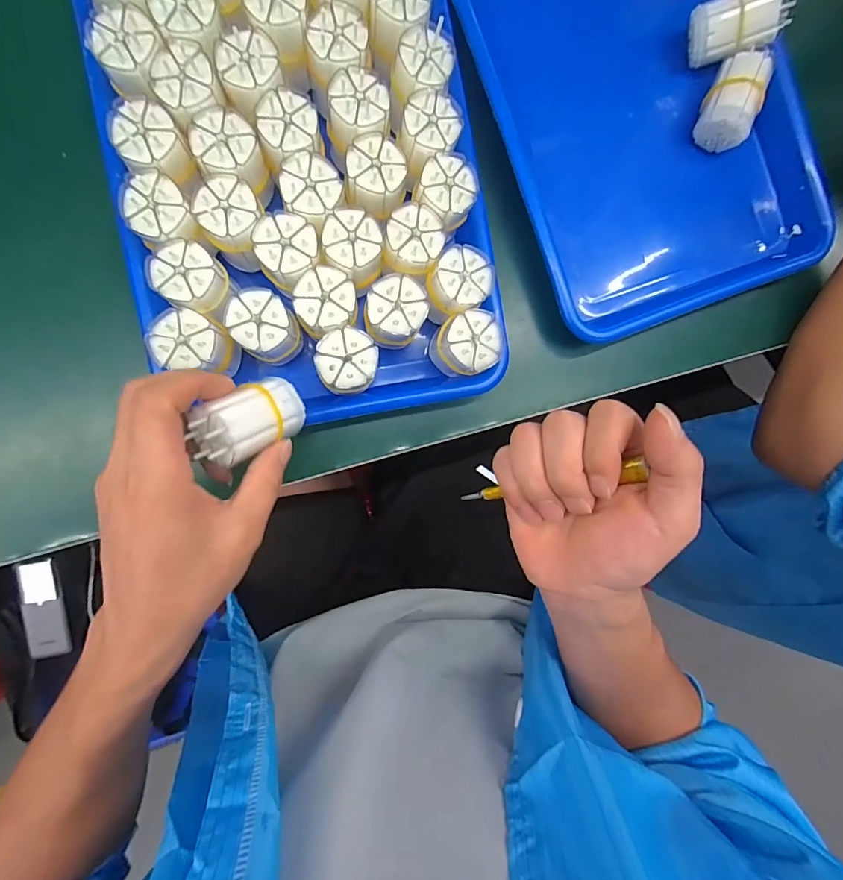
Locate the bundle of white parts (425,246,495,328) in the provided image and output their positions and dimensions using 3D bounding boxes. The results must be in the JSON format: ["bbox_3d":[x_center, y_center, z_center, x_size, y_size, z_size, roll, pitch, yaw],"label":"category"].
[{"bbox_3d":[0.024,-0.106,0.309,0.041,0.046,0.039,0,88,-8],"label":"bundle of white parts"}]

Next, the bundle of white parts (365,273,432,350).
[{"bbox_3d":[-0.019,-0.087,0.304,0.039,0.047,0.037,0,88,-8],"label":"bundle of white parts"}]

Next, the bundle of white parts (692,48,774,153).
[{"bbox_3d":[0.246,-0.271,0.349,0.039,0.035,0.066,23,85,-6],"label":"bundle of white parts"}]

